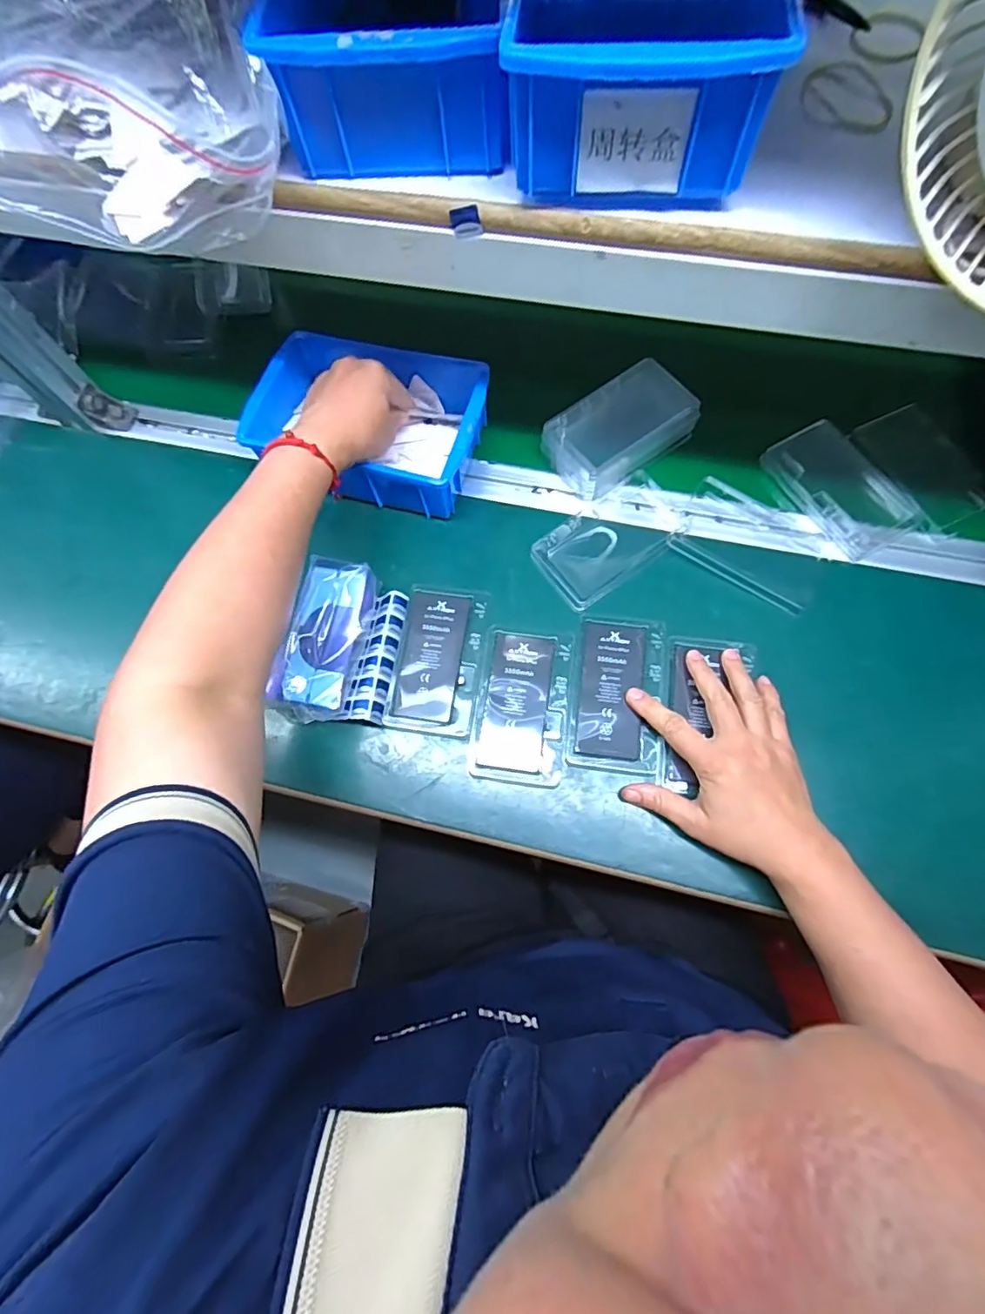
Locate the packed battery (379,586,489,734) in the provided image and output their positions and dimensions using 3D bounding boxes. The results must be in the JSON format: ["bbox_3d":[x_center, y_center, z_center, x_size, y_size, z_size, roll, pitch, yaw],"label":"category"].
[{"bbox_3d":[-0.045,0.001,0.468,0.071,0.013,0.126,7,72,5],"label":"packed battery"}]

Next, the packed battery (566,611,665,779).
[{"bbox_3d":[0.102,0.028,0.449,0.072,0.010,0.126,6,74,3],"label":"packed battery"}]

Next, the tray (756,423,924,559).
[{"bbox_3d":[0.318,-0.157,0.495,0.084,0.012,0.131,-29,72,-7],"label":"tray"}]

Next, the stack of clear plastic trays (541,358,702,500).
[{"bbox_3d":[0.117,-0.214,0.508,0.127,0.034,0.080,-32,73,-8],"label":"stack of clear plastic trays"}]

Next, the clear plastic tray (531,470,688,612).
[{"bbox_3d":[0.106,-0.106,0.494,0.134,0.013,0.075,-36,73,-9],"label":"clear plastic tray"}]

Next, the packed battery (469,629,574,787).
[{"bbox_3d":[0.024,0.040,0.449,0.071,0.004,0.123,6,71,5],"label":"packed battery"}]

